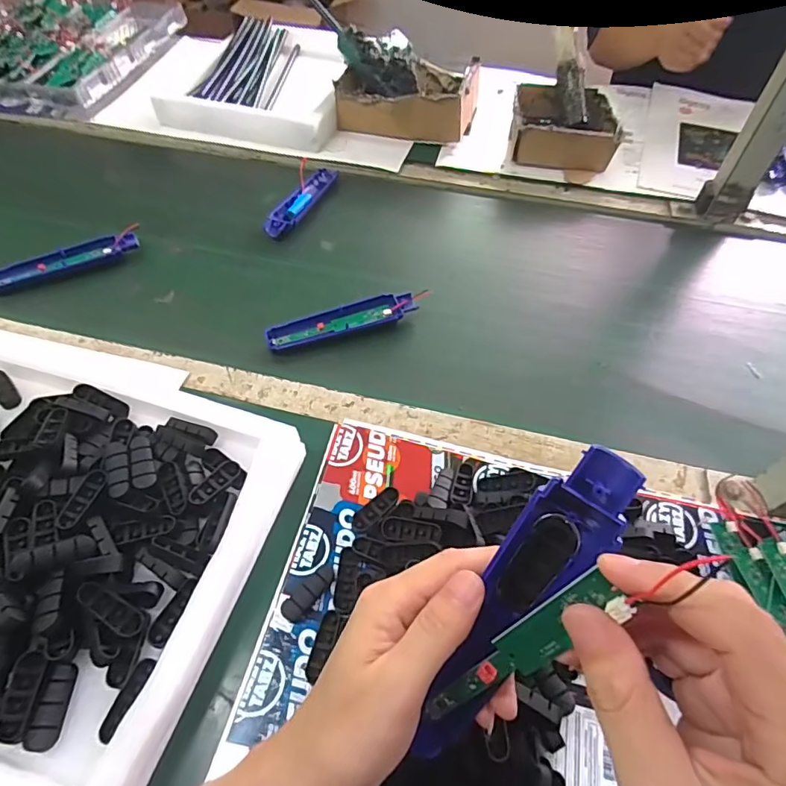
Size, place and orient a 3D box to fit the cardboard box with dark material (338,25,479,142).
[{"bbox_3d":[0.029,-0.522,0.833,0.225,0.106,0.233,9,55,5],"label":"cardboard box with dark material"}]

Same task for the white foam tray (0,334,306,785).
[{"bbox_3d":[-0.303,0.117,0.384,0.386,0.082,0.327,14,50,8],"label":"white foam tray"}]

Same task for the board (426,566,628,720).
[{"bbox_3d":[0.048,0.116,0.212,0.019,0.131,0.006,44,37,16],"label":"board"}]

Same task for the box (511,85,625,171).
[{"bbox_3d":[0.269,-0.426,0.786,0.157,0.060,0.188,11,55,6],"label":"box"}]

